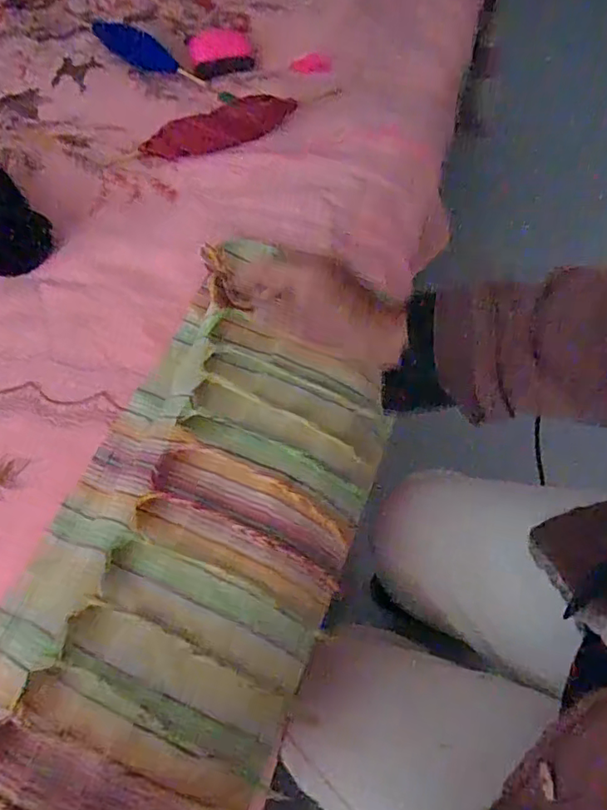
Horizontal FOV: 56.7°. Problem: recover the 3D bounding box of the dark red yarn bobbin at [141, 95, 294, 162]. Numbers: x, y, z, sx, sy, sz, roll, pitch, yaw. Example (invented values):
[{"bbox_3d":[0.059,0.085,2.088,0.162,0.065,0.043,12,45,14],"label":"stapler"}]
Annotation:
[{"bbox_3d":[-0.096,-0.314,0.640,0.174,0.039,0.041,-11,59,-4],"label":"dark red yarn bobbin"}]

